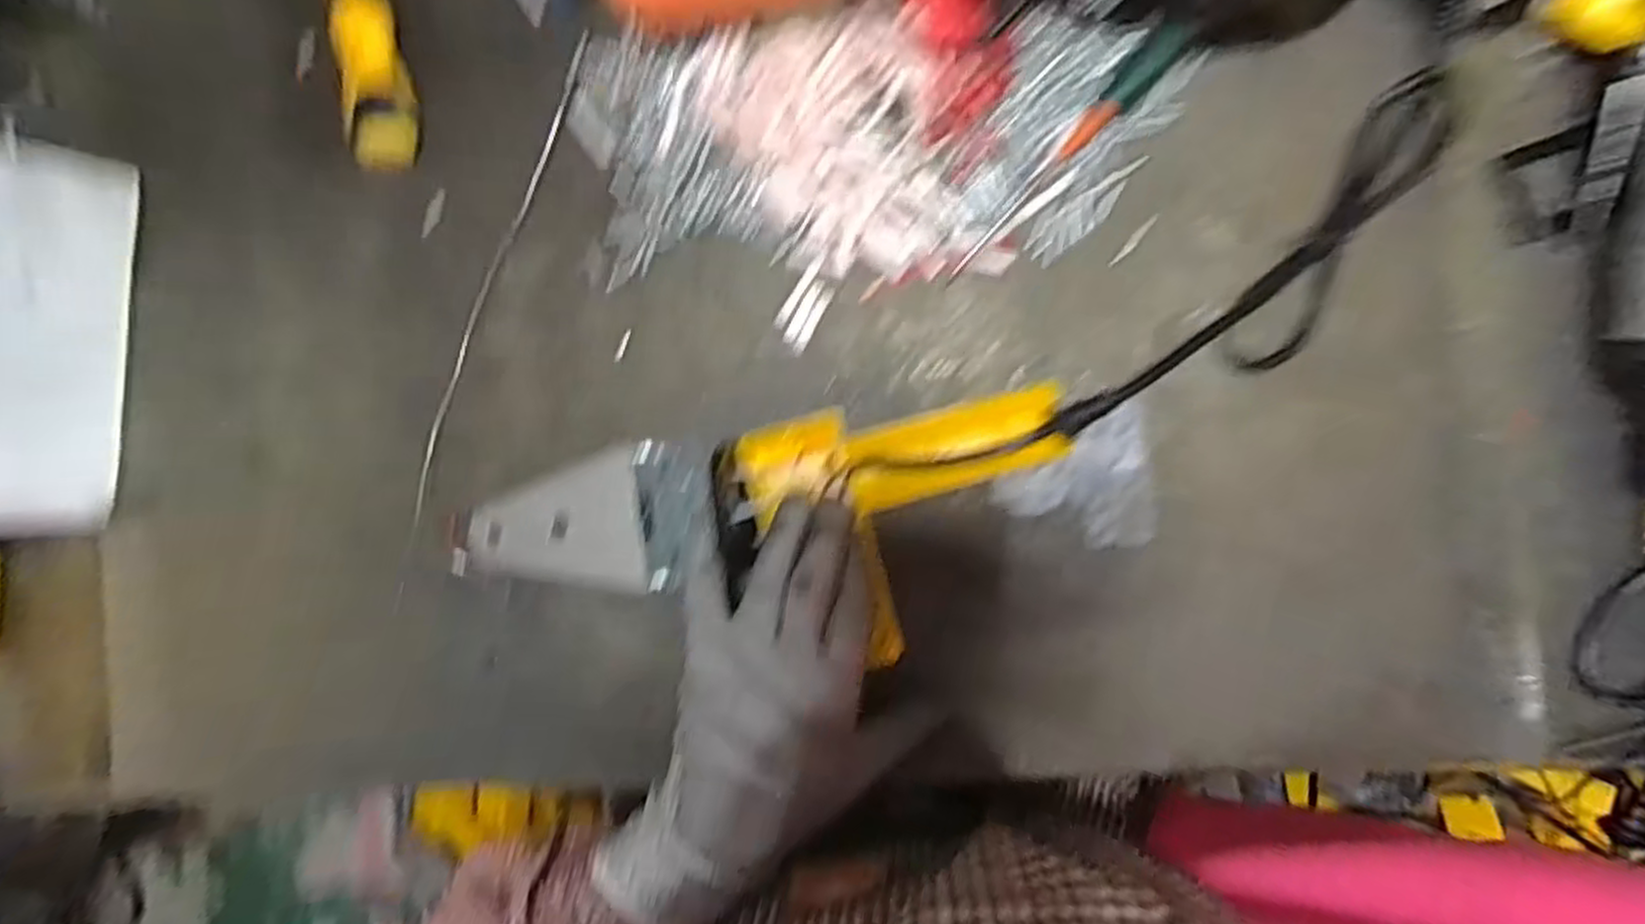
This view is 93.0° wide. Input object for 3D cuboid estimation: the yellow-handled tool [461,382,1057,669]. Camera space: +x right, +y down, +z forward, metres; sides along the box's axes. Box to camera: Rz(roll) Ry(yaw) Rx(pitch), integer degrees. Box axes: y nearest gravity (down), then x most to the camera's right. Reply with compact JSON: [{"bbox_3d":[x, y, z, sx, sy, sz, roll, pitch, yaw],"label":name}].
[{"bbox_3d":[-0.030,0.040,0.358,0.288,0.037,0.114,-11,91,4],"label":"yellow-handled tool"}]

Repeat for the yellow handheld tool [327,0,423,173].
[{"bbox_3d":[-0.223,-0.212,0.385,0.029,0.023,0.130,-7,92,6],"label":"yellow handheld tool"}]

